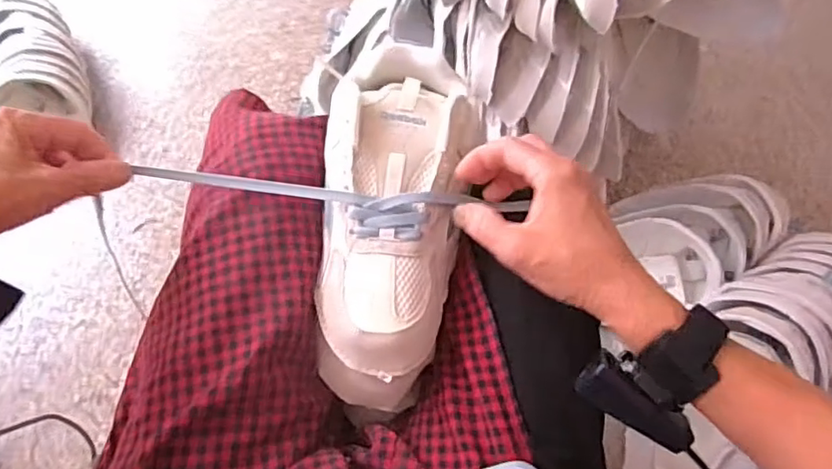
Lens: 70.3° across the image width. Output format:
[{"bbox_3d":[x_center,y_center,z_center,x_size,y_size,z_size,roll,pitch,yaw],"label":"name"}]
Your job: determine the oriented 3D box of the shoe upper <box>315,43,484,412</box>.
[{"bbox_3d":[-0.018,-0.009,0.442,0.105,0.081,0.264,6,80,-1],"label":"shoe upper"}]

